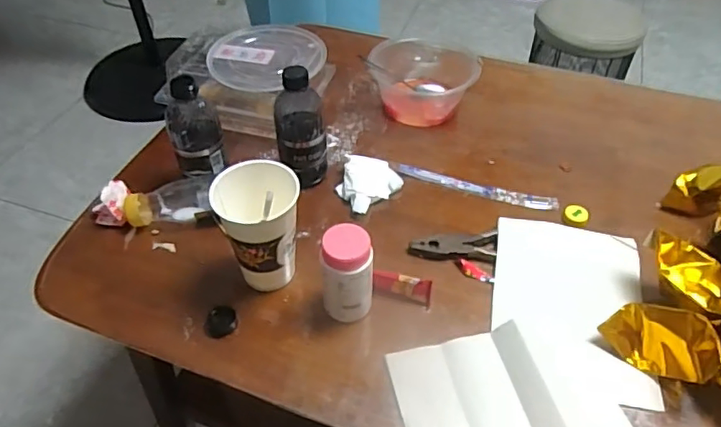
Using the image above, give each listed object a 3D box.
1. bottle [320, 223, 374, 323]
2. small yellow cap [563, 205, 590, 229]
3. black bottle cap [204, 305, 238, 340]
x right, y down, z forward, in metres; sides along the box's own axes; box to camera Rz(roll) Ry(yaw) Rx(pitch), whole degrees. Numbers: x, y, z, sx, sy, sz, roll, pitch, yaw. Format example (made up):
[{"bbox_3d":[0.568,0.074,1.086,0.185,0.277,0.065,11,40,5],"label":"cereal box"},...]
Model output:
[{"bbox_3d":[-0.012,0.066,0.559,0.051,0.116,0.049,0,48,0],"label":"bottle"},{"bbox_3d":[0.271,0.002,0.684,0.030,0.011,0.030,0,48,0],"label":"small yellow cap"},{"bbox_3d":[-0.148,0.113,0.574,0.034,0.009,0.030,-19,51,-16],"label":"black bottle cap"}]

